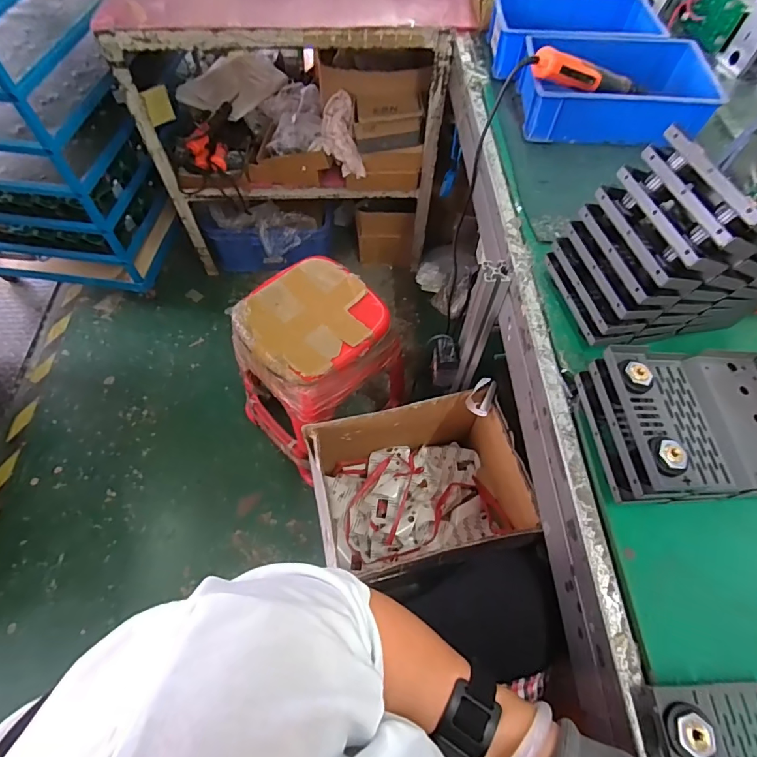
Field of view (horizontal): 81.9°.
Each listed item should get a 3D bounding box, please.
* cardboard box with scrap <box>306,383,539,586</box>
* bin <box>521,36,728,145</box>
[{"bbox_3d":[0.072,0.213,0.903,0.364,0.286,0.233,-11,62,-6],"label":"cardboard box with scrap"},{"bbox_3d":[0.414,-0.504,0.765,0.305,0.075,0.211,6,61,3],"label":"bin"}]

